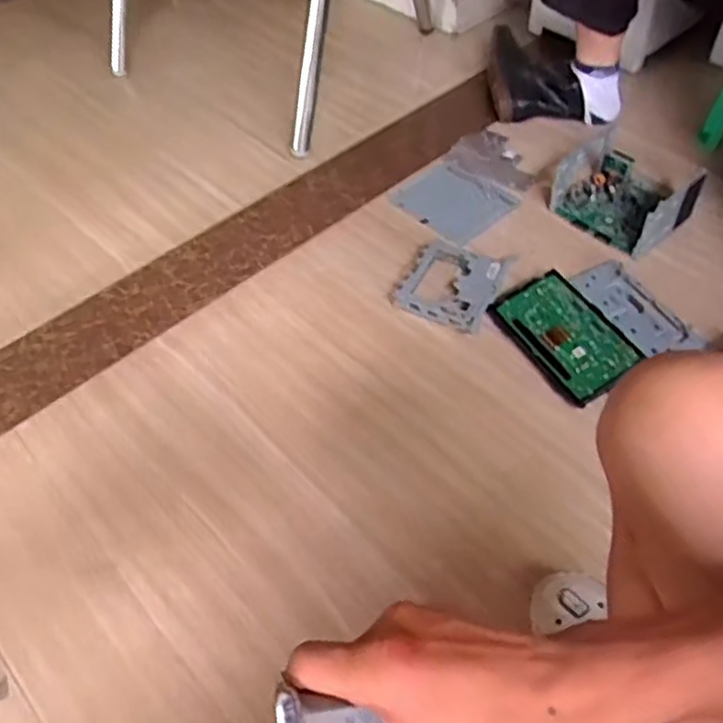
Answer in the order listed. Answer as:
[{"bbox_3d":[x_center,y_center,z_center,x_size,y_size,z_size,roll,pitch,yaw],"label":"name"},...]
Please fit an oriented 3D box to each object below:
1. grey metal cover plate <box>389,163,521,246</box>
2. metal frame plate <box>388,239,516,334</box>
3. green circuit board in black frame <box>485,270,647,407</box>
[{"bbox_3d":[0.165,-0.290,1.232,0.150,0.012,0.186,-39,58,-23],"label":"grey metal cover plate"},{"bbox_3d":[0.136,-0.124,1.070,0.141,0.033,0.151,19,55,19],"label":"metal frame plate"},{"bbox_3d":[0.294,-0.044,0.998,0.125,0.022,0.208,-27,54,-16],"label":"green circuit board in black frame"}]

